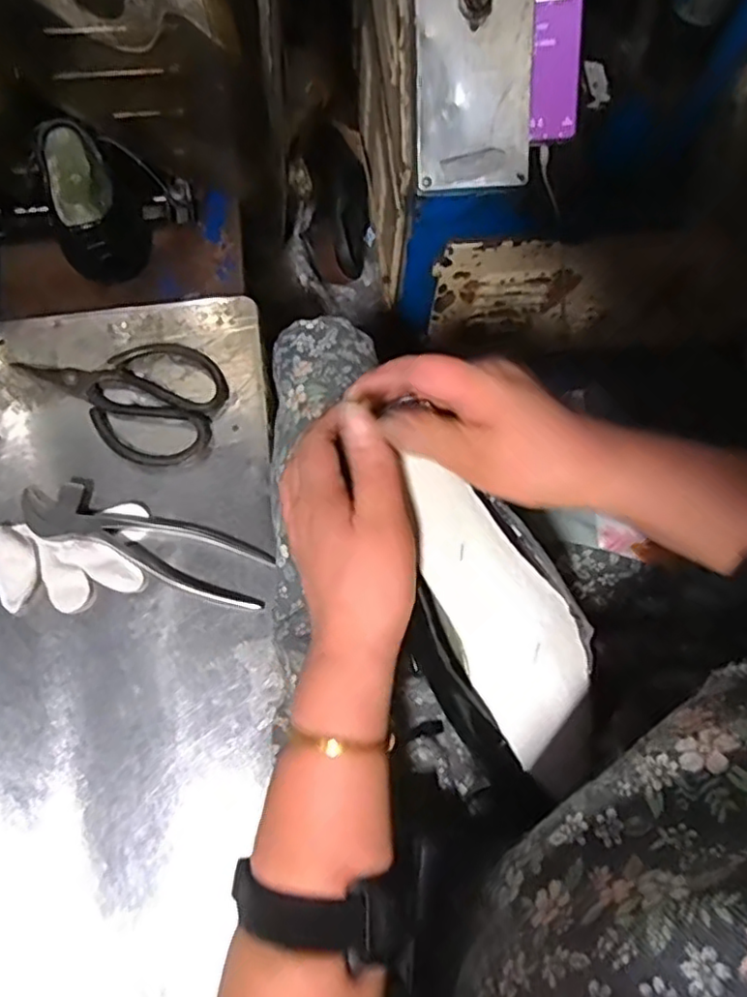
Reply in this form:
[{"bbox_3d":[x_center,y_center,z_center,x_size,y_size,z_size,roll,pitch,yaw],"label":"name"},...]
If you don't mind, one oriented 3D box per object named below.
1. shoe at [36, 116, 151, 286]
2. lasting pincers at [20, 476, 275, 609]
[{"bbox_3d":[-0.263,-0.274,0.601,0.077,0.076,0.118,-25,77,-9],"label":"shoe"},{"bbox_3d":[-0.170,0.029,0.480,0.193,0.012,0.049,20,75,4],"label":"lasting pincers"}]

